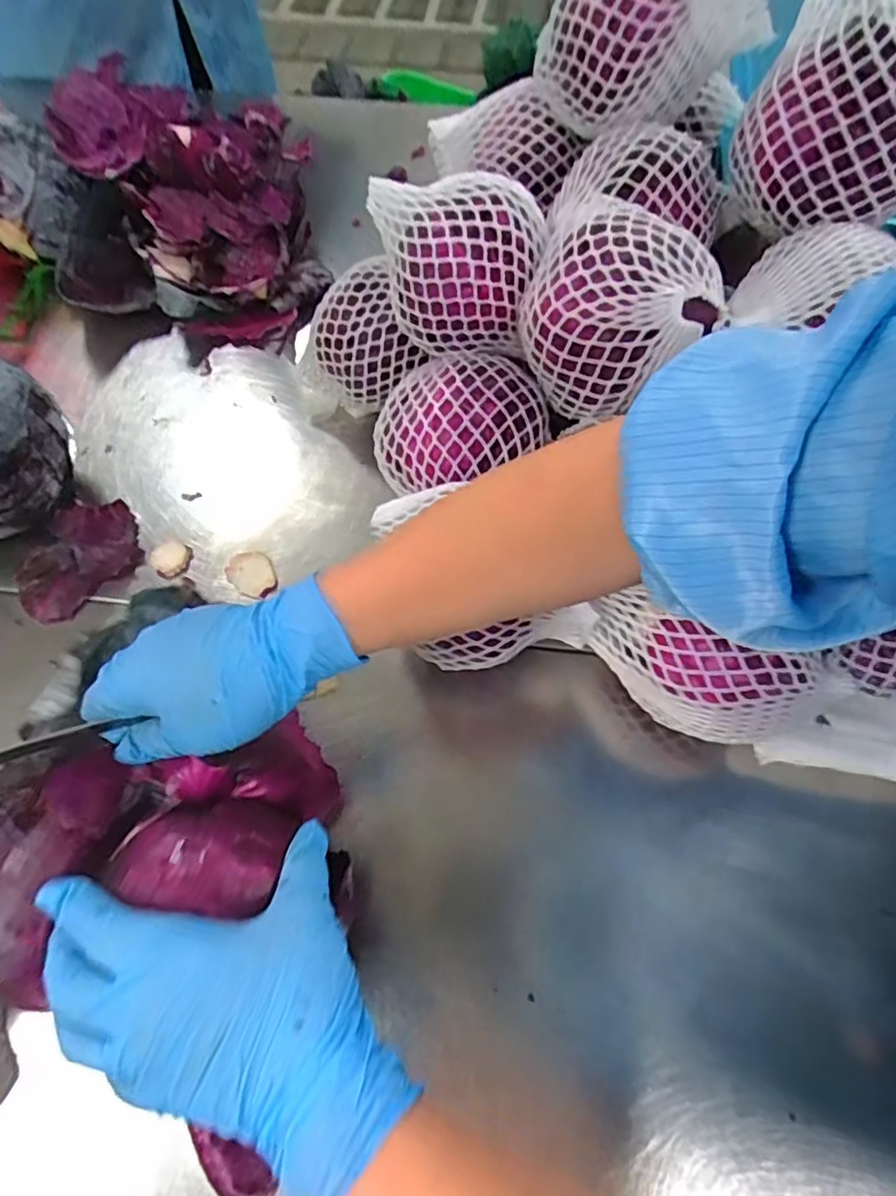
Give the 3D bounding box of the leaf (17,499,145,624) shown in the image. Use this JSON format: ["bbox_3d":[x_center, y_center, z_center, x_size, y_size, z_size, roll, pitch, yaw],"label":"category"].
[{"bbox_3d":[-0.308,-0.035,0.526,0.079,0.018,0.110,40,69,18],"label":"leaf"}]

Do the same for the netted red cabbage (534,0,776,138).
[{"bbox_3d":[0.147,-0.400,0.459,0.168,0.094,0.109,11,64,5],"label":"netted red cabbage"}]

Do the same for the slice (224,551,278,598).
[{"bbox_3d":[-0.164,-0.022,0.525,0.035,0.004,0.045,-31,68,-15],"label":"slice"}]

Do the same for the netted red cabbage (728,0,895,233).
[{"bbox_3d":[0.259,-0.310,0.408,0.129,0.102,0.107,30,67,14],"label":"netted red cabbage"}]

